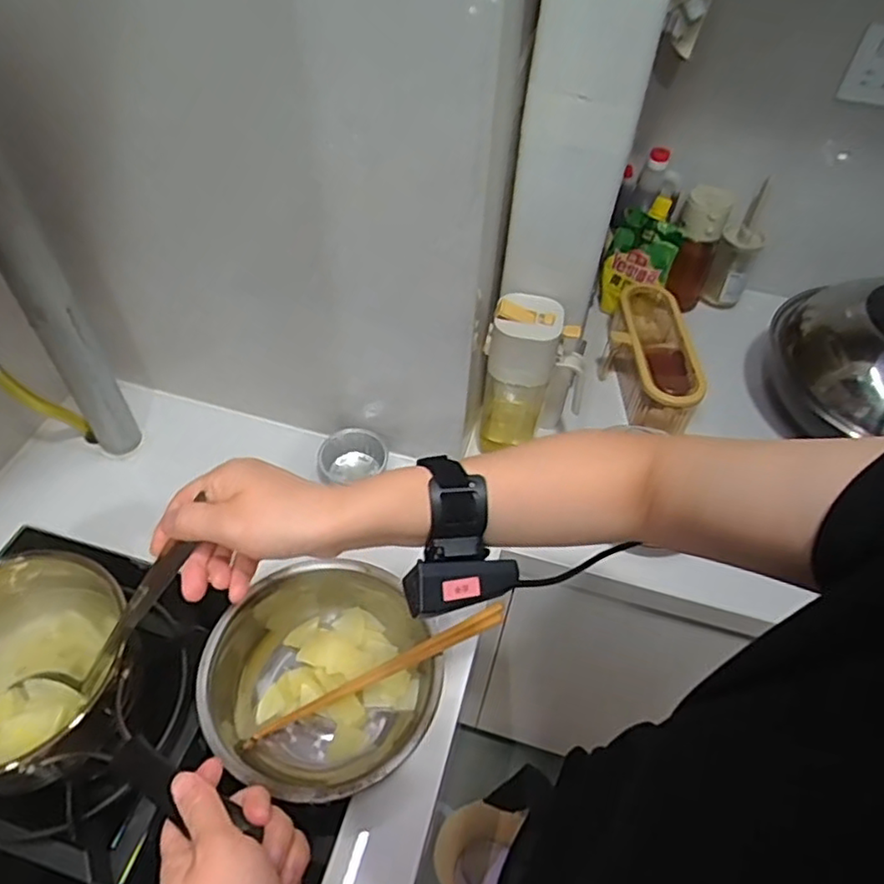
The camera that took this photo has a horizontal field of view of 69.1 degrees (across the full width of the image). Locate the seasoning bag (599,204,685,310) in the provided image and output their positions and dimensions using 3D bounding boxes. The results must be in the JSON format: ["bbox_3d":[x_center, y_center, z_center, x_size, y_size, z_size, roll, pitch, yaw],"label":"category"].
[{"bbox_3d":[0.288,-0.261,0.962,0.101,0.153,0.024,35,41,25],"label":"seasoning bag"}]

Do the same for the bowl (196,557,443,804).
[{"bbox_3d":[-0.102,0.223,0.591,0.196,0.097,0.198,2,50,-2],"label":"bowl"}]

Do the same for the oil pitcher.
[{"bbox_3d":[0.096,-0.071,0.751,0.089,0.204,0.072,6,50,2],"label":"oil pitcher"}]

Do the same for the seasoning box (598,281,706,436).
[{"bbox_3d":[0.282,-0.117,0.892,0.105,0.090,0.231,1,50,-2],"label":"seasoning box"}]

